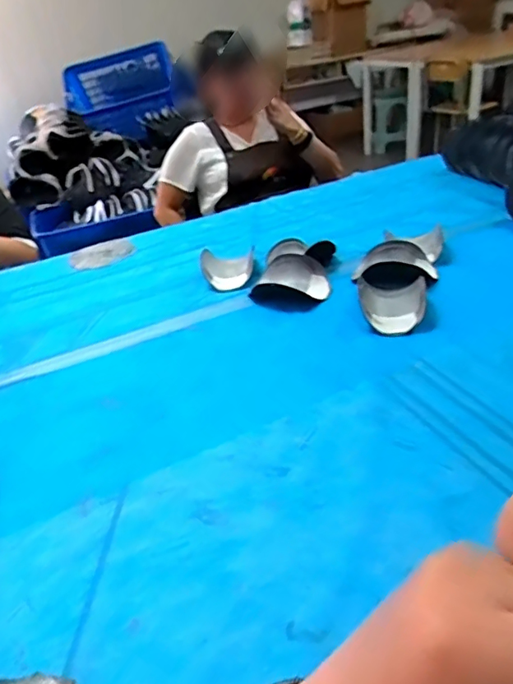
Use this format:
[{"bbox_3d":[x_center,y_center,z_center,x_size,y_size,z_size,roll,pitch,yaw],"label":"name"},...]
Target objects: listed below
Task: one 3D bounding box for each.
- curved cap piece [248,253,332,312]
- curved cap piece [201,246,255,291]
[{"bbox_3d":[0.057,-0.104,0.906,0.131,0.051,0.111,-3,33,8],"label":"curved cap piece"},{"bbox_3d":[-0.056,-0.144,0.998,0.106,0.038,0.143,-5,33,4],"label":"curved cap piece"}]

